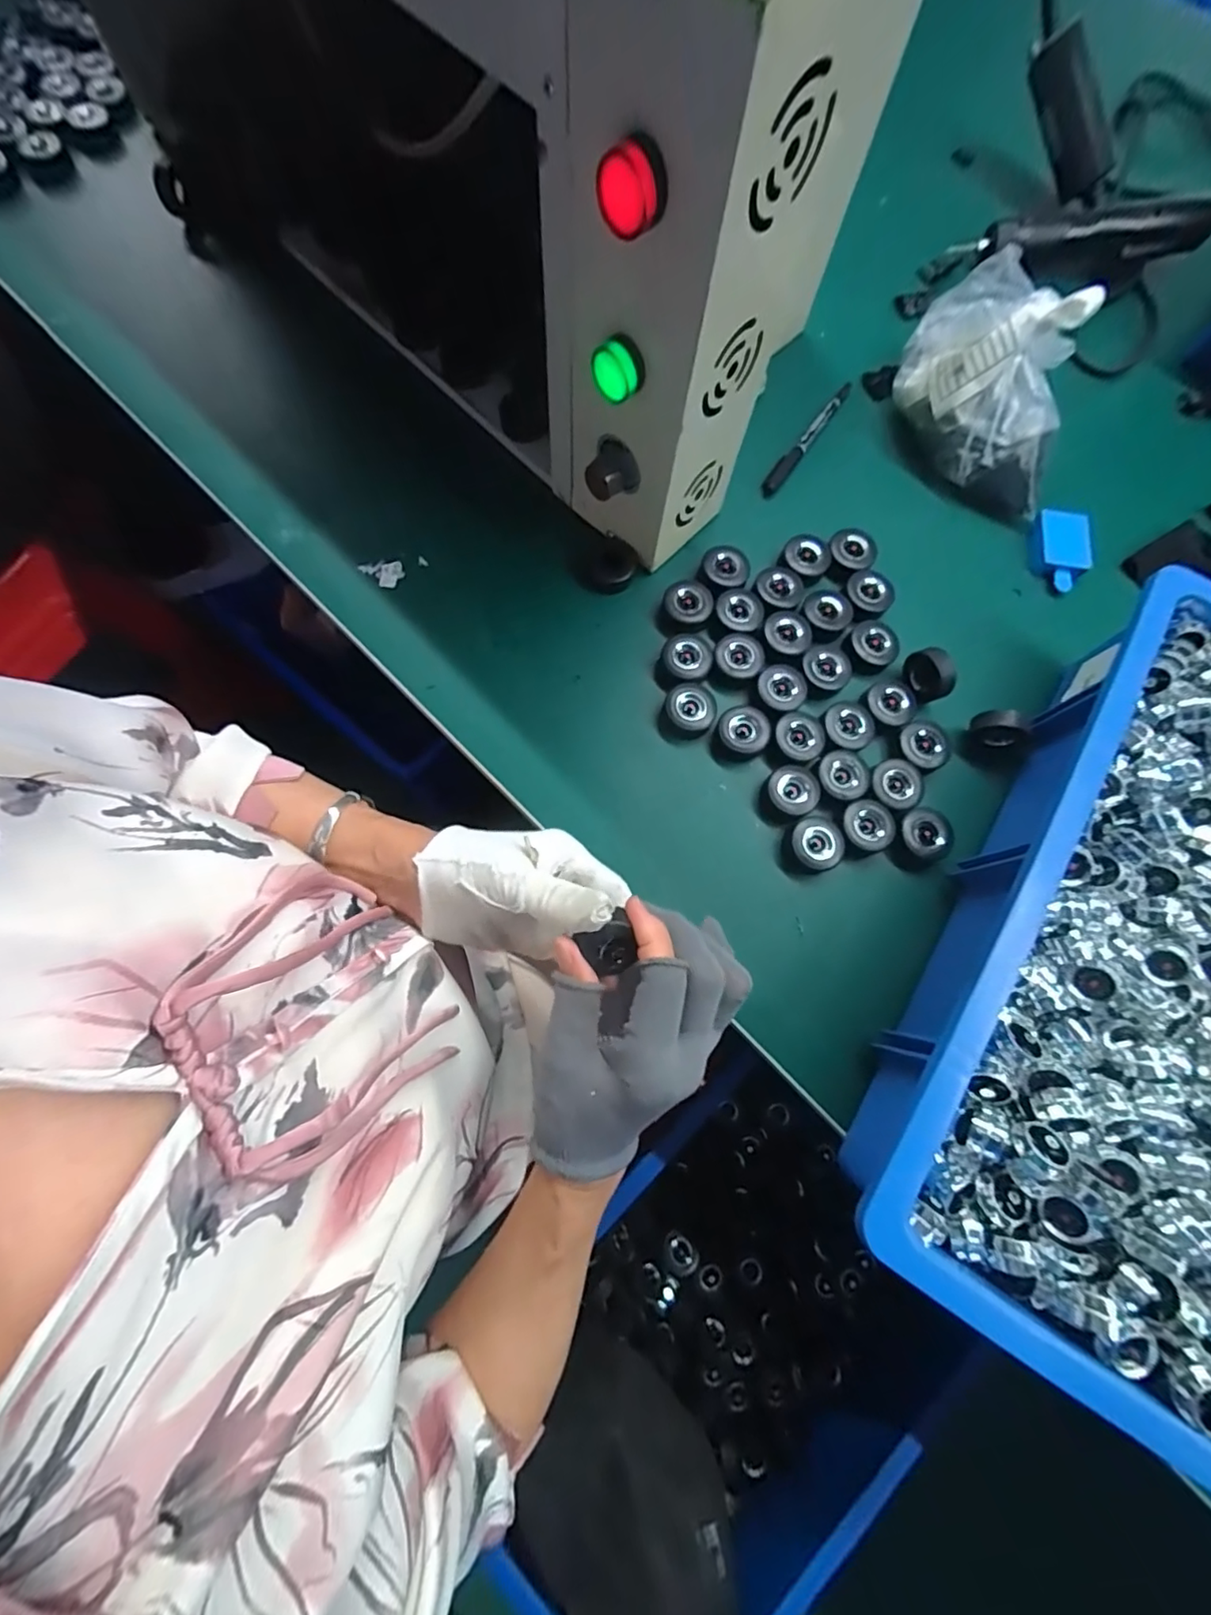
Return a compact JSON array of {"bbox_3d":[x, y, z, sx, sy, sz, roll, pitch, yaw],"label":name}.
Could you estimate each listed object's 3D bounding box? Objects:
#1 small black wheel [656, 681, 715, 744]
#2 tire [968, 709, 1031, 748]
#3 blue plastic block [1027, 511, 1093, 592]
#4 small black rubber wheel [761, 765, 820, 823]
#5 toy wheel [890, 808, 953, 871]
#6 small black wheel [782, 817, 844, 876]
[{"bbox_3d":[0.061,-0.069,0.413,0.036,0.020,0.041,22,77,4],"label":"small black wheel"},{"bbox_3d":[0.283,-0.056,0.407,0.037,0.037,0.014,18,77,3],"label":"tire"},{"bbox_3d":[0.376,-0.209,0.466,0.042,0.016,0.067,0,76,-1],"label":"blue plastic block"},{"bbox_3d":[0.130,-0.010,0.400,0.035,0.018,0.034,0,76,-1],"label":"small black rubber wheel"},{"bbox_3d":[0.219,0.023,0.394,0.035,0.020,0.039,-18,77,-6],"label":"toy wheel"},{"bbox_3d":[0.144,0.027,0.393,0.037,0.020,0.036,0,76,-1],"label":"small black wheel"}]

